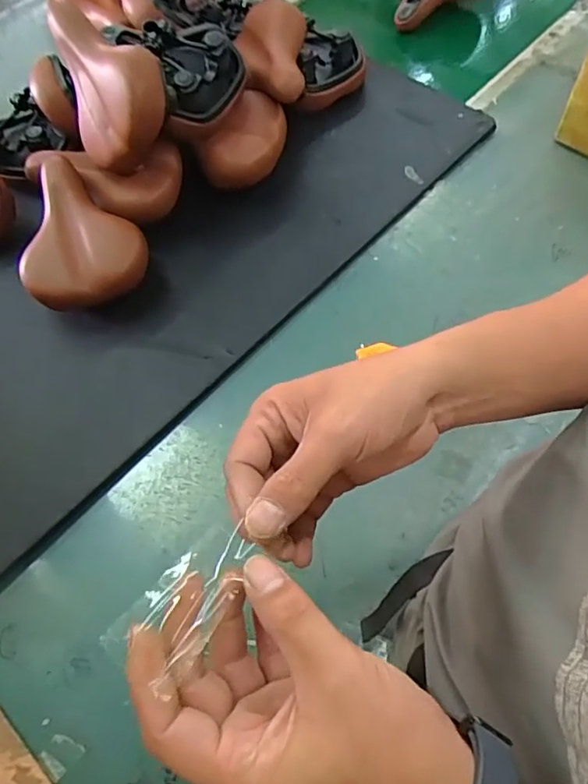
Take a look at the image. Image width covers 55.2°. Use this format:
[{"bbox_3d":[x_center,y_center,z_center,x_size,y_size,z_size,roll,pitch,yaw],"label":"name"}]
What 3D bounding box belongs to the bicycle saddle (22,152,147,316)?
[{"bbox_3d":[-0.350,-0.257,0.886,0.187,0.086,0.235,-24,65,-9],"label":"bicycle saddle"}]

